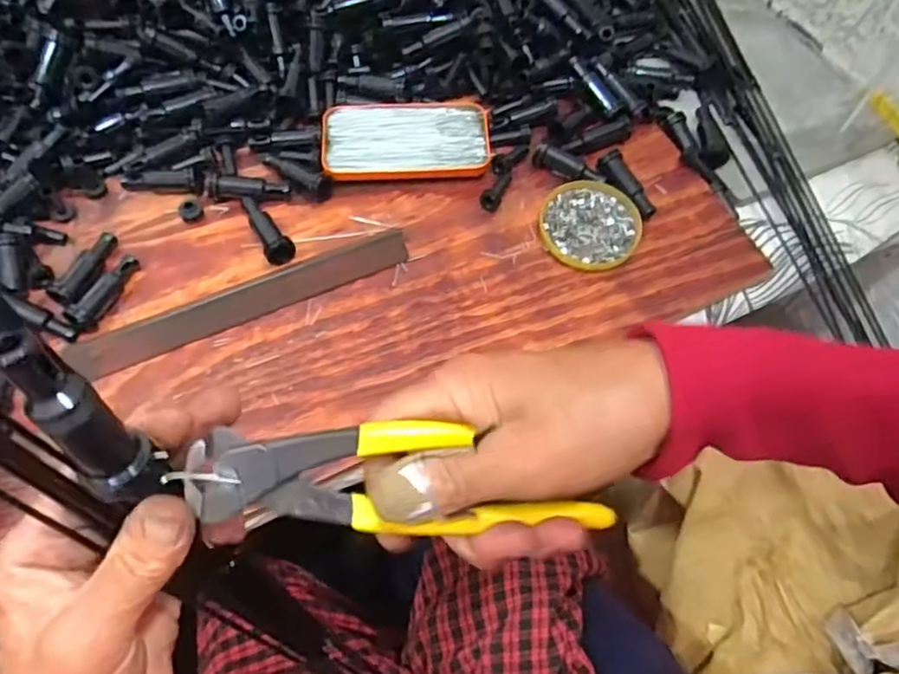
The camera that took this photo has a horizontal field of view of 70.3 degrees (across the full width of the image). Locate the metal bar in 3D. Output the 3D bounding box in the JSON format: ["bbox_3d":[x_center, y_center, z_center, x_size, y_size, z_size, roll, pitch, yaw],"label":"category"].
[{"bbox_3d":[-0.156,-0.028,0.494,0.258,0.016,0.027,-23,66,-13],"label":"metal bar"}]

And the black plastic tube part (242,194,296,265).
[{"bbox_3d":[-0.151,-0.090,0.523,0.022,0.017,0.068,-30,68,-16],"label":"black plastic tube part"}]

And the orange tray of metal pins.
[{"bbox_3d":[-0.038,-0.175,0.566,0.143,0.017,0.078,-2,63,-4],"label":"orange tray of metal pins"}]

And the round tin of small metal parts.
[{"bbox_3d":[0.117,-0.094,0.540,0.085,0.013,0.084,1,63,-2],"label":"round tin of small metal parts"}]

